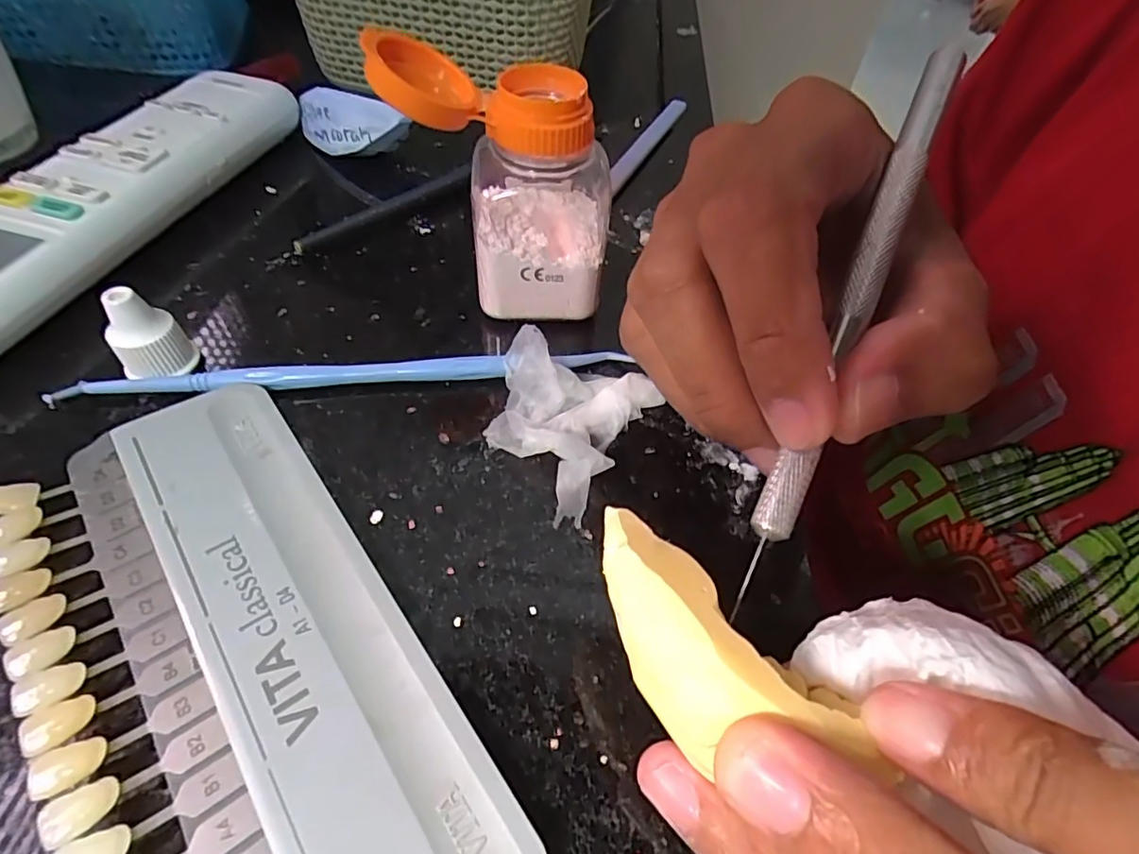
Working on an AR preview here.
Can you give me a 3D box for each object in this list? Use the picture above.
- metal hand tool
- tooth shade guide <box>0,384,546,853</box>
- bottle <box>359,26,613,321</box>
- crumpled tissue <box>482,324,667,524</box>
[{"bbox_3d":[0.059,-0.024,0.120,0.007,0.007,0.129,22,81,12],"label":"metal hand tool"},{"bbox_3d":[-0.071,0.049,0.119,0.066,0.009,0.143,-30,60,-26],"label":"tooth shade guide"},{"bbox_3d":[-0.021,-0.071,0.174,0.064,0.074,0.031,3,52,-4],"label":"bottle"},{"bbox_3d":[-0.004,-0.006,0.165,0.046,0.016,0.053,28,54,16],"label":"crumpled tissue"}]

